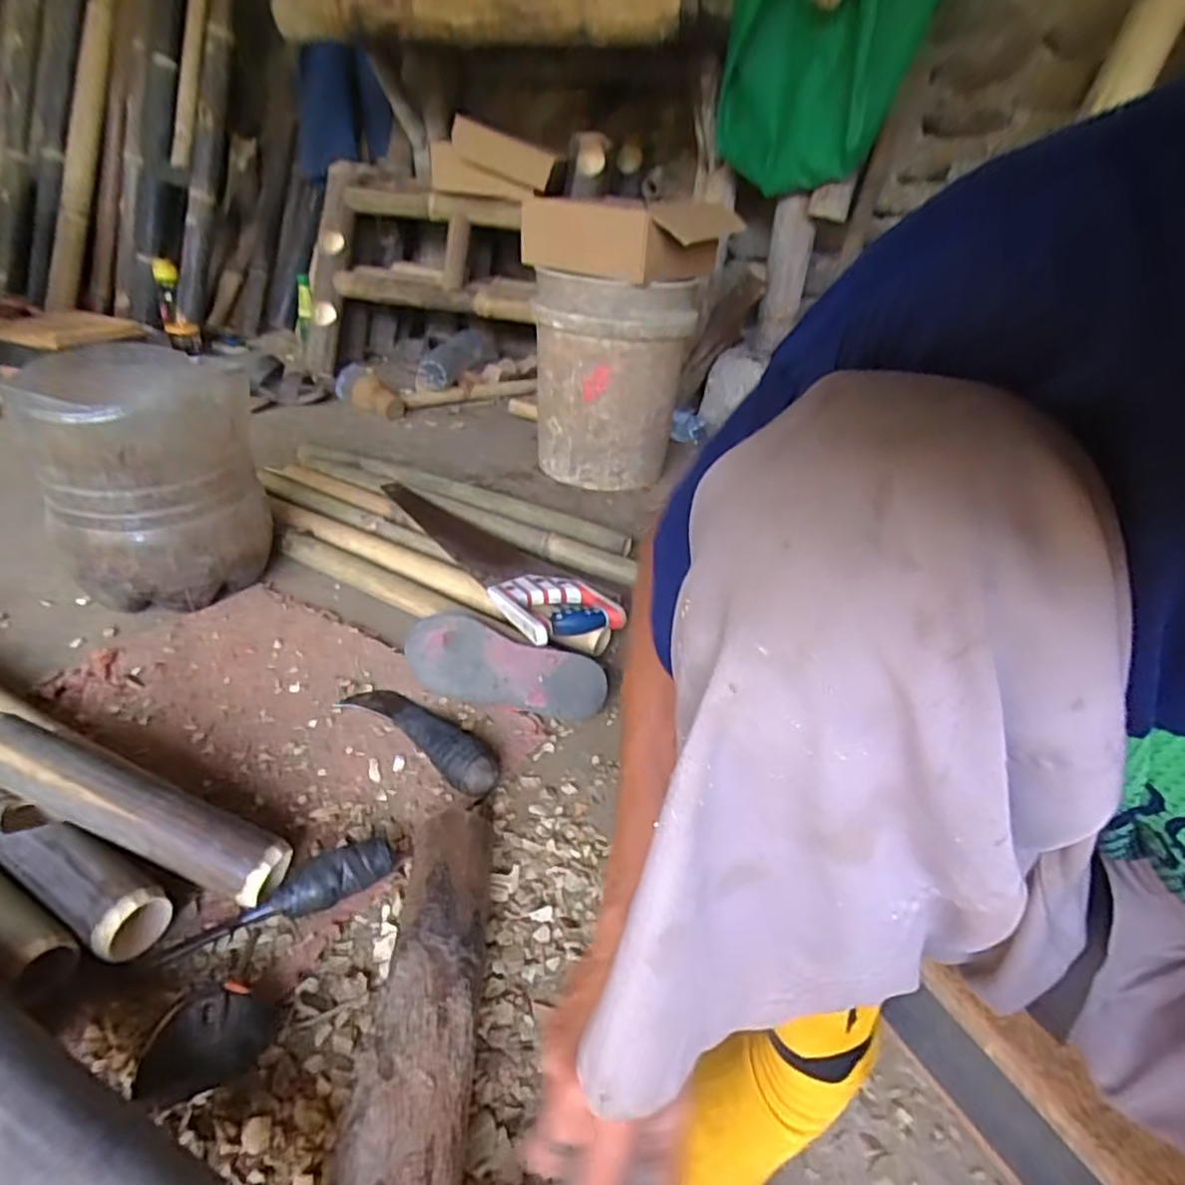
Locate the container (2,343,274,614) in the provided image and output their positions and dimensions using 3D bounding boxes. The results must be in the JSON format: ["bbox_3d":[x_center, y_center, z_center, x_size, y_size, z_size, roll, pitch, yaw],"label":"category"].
[{"bbox_3d":[-0.569,-0.151,0.874,0.235,0.274,0.252,-14,38,-29],"label":"container"}]

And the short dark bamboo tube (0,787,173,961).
[{"bbox_3d":[-0.442,0.198,0.533,0.272,0.059,0.056,21,35,21],"label":"short dark bamboo tube"}]

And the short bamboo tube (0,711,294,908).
[{"bbox_3d":[-0.376,0.169,0.540,0.278,0.049,0.054,24,34,2],"label":"short bamboo tube"}]

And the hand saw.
[{"bbox_3d":[-0.141,-0.073,0.994,0.153,0.039,0.506,-17,40,-32],"label":"hand saw"}]

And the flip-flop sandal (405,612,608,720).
[{"bbox_3d":[-0.101,0.087,0.775,0.233,0.021,0.098,15,58,4],"label":"flip-flop sandal"}]

